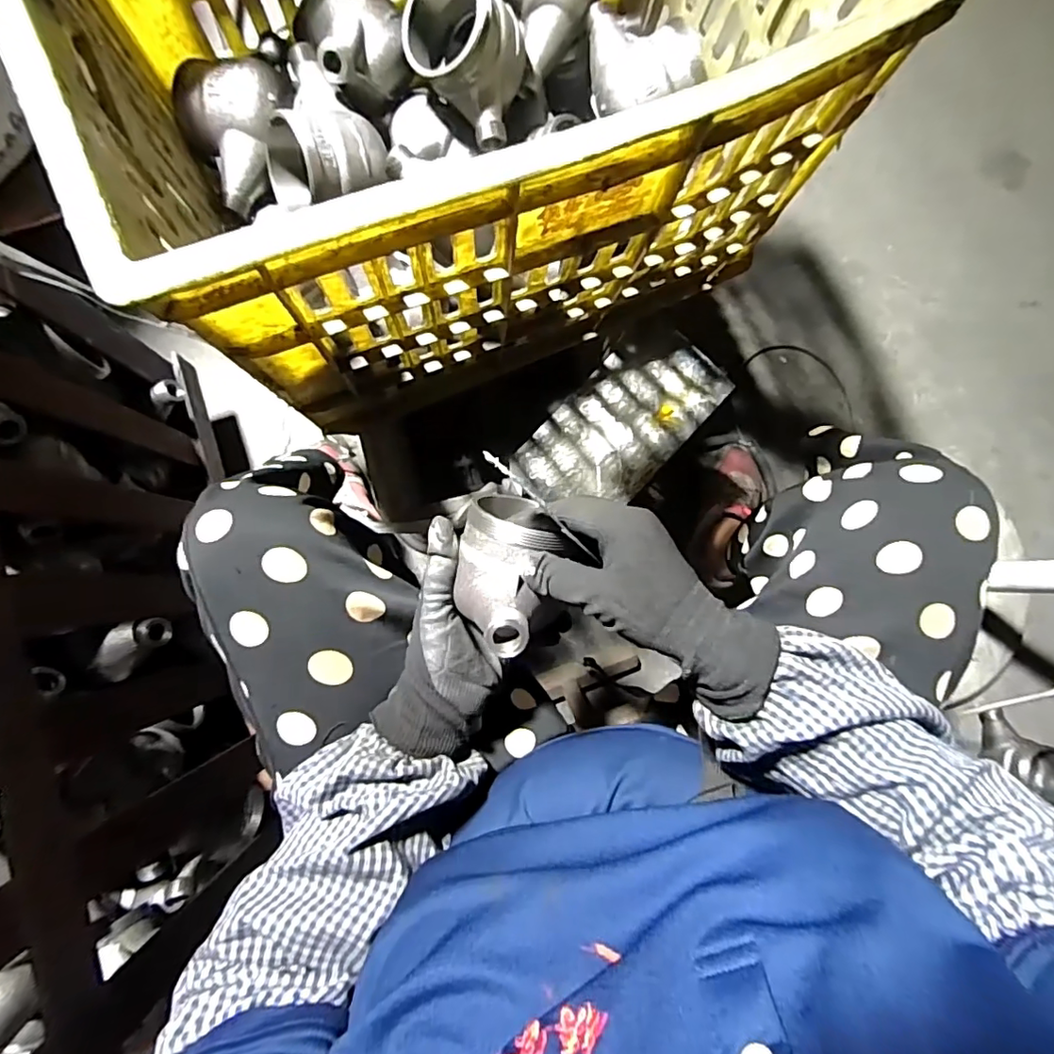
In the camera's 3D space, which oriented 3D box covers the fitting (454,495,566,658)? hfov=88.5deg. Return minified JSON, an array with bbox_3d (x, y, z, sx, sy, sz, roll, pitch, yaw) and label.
[{"bbox_3d":[-0.016,0.024,0.337,0.065,0.064,0.089,23,84,-1],"label":"fitting"}]

